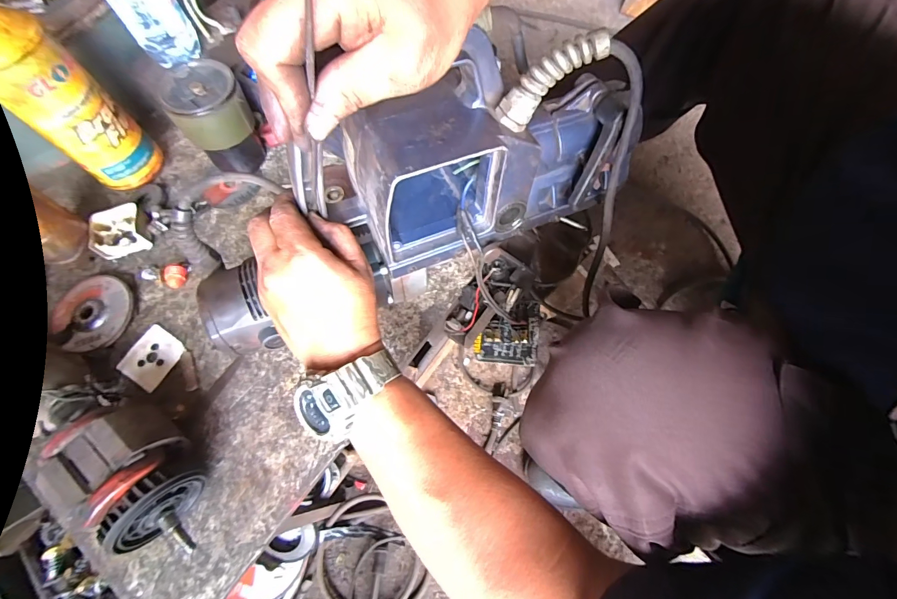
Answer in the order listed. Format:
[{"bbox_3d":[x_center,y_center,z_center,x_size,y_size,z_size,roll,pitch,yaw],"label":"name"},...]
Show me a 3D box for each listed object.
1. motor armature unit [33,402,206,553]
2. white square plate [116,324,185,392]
[{"bbox_3d":[-0.270,0.157,0.338,0.136,0.074,0.078,39,73,19],"label":"motor armature unit"},{"bbox_3d":[-0.332,0.065,0.435,0.055,0.004,0.060,29,71,10],"label":"white square plate"}]

